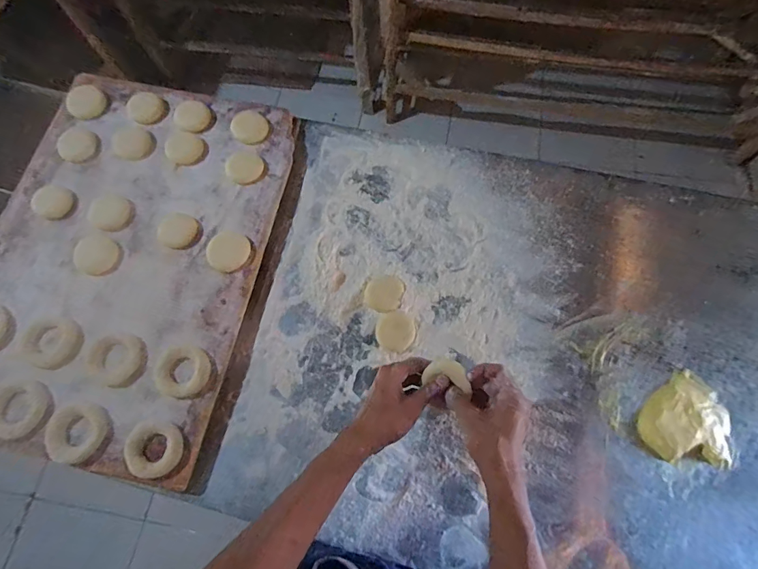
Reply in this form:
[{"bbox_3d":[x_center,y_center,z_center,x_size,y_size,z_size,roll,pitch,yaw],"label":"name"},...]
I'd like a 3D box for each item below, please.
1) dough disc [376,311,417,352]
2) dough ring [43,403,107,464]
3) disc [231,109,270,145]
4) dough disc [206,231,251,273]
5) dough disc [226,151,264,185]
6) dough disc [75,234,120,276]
[{"bbox_3d":[0.024,0.067,0.597,0.054,0.008,0.055,-1,70,2],"label":"dough disc"},{"bbox_3d":[-0.396,0.187,0.534,0.072,0.019,0.069,-1,70,2],"label":"dough ring"},{"bbox_3d":[-0.217,-0.264,0.692,0.058,0.008,0.062,-1,70,2],"label":"disc"},{"bbox_3d":[-0.228,-0.050,0.622,0.062,0.012,0.061,-1,70,2],"label":"dough disc"},{"bbox_3d":[-0.218,-0.191,0.671,0.057,0.009,0.062,-1,70,2],"label":"dough disc"},{"bbox_3d":[-0.430,-0.046,0.624,0.065,0.007,0.058,20,69,7],"label":"dough disc"}]

